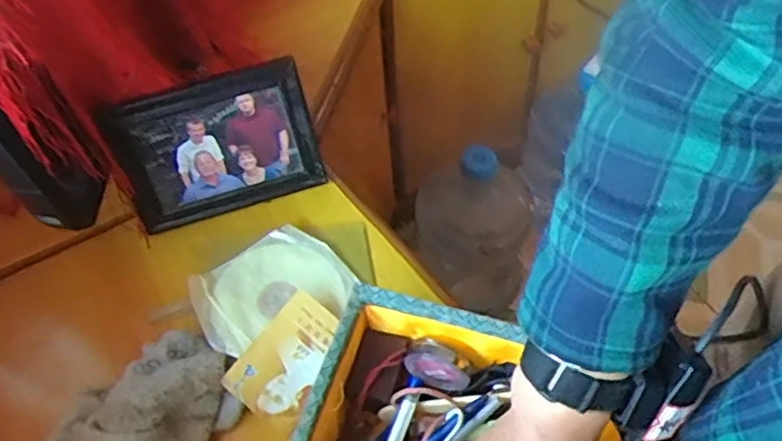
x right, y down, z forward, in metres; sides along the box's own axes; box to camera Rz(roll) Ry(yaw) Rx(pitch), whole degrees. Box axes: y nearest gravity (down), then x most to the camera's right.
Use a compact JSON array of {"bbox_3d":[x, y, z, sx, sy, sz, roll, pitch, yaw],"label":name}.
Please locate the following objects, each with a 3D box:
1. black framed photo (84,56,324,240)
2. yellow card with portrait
[{"bbox_3d":[-0.164,-0.069,0.627,0.179,0.133,0.014,-18,33,-8],"label":"black framed photo"},{"bbox_3d":[-0.086,0.113,0.554,0.061,0.005,0.101,39,70,4],"label":"yellow card with portrait"}]

